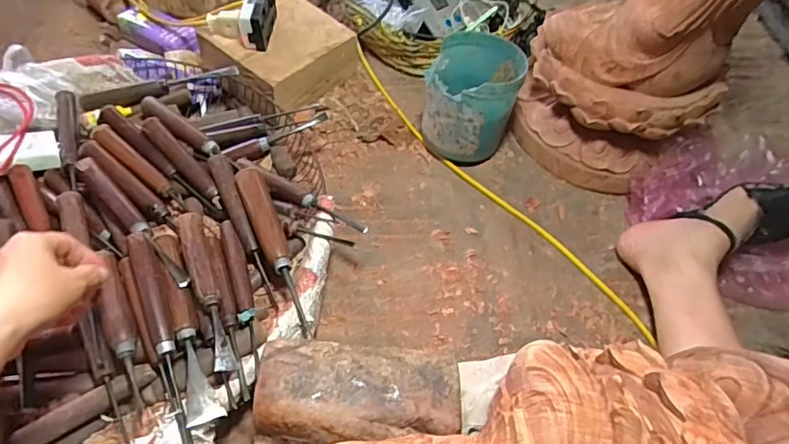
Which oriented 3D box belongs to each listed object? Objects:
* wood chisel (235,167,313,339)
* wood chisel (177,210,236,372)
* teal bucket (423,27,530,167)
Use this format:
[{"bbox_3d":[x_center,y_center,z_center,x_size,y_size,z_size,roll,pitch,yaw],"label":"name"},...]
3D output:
[{"bbox_3d":[-0.116,0.025,0.517,0.027,0.033,0.184,-19,60,-19],"label":"wood chisel"},{"bbox_3d":[-0.174,0.060,0.485,0.022,0.027,0.172,-16,59,-16],"label":"wood chisel"},{"bbox_3d":[0.095,-0.153,0.668,0.107,0.120,0.118,18,57,9],"label":"teal bucket"}]

